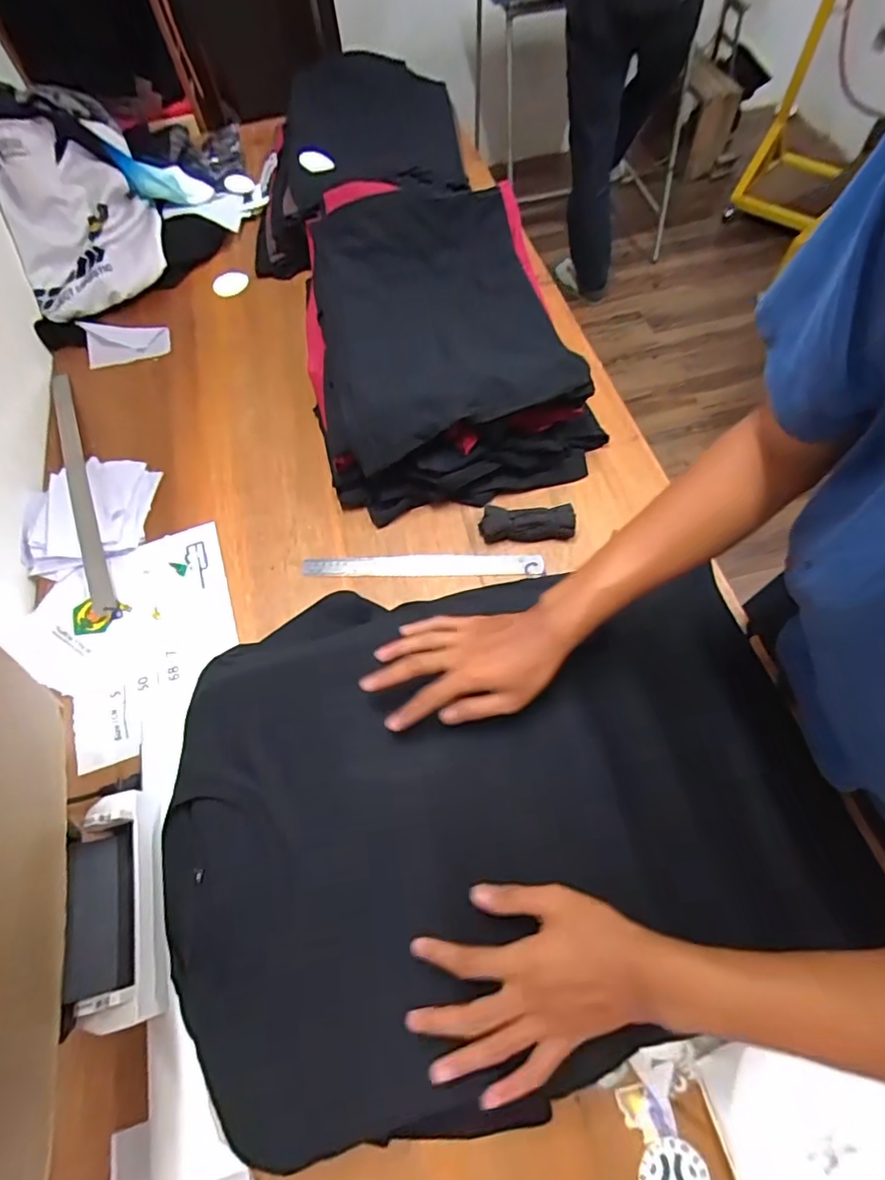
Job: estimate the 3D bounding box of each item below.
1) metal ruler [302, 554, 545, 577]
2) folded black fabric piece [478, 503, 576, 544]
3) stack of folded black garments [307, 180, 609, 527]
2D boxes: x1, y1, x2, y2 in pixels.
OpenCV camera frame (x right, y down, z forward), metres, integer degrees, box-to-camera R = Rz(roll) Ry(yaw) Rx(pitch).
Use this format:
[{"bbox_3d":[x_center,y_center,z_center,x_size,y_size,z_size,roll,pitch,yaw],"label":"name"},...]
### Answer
[{"bbox_3d":[-0.027,-0.033,0.748,0.322,0.007,0.031,0,69,1],"label":"metal ruler"},{"bbox_3d":[0.115,-0.092,0.756,0.126,0.033,0.041,-2,64,1],"label":"folded black fabric piece"},{"bbox_3d":[-0.019,-0.400,0.854,0.380,0.137,0.552,-14,64,-5],"label":"stack of folded black garments"}]

